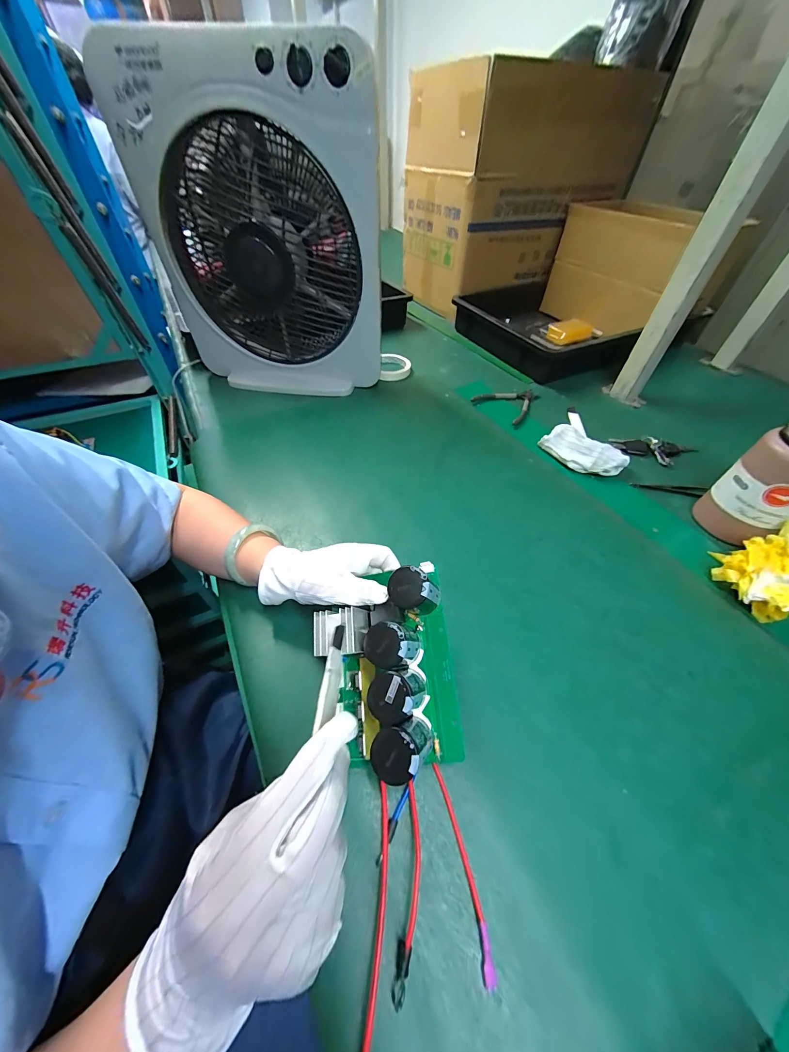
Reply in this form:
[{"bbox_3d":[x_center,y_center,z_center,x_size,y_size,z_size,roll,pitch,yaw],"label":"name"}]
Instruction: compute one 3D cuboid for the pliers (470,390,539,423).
[{"bbox_3d":[0.243,-0.251,0.672,0.142,0.010,0.108,-29,56,-24],"label":"pliers"}]

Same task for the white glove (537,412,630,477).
[{"bbox_3d":[0.310,-0.125,0.555,0.079,0.034,0.123,-25,55,-22],"label":"white glove"}]

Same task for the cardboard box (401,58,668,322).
[{"bbox_3d":[0.275,-0.803,0.868,0.400,0.430,0.320,-16,52,-15],"label":"cardboard box"}]

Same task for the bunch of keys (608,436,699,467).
[{"bbox_3d":[0.456,-0.131,0.580,0.143,0.018,0.057,8,50,4],"label":"bunch of keys"}]

